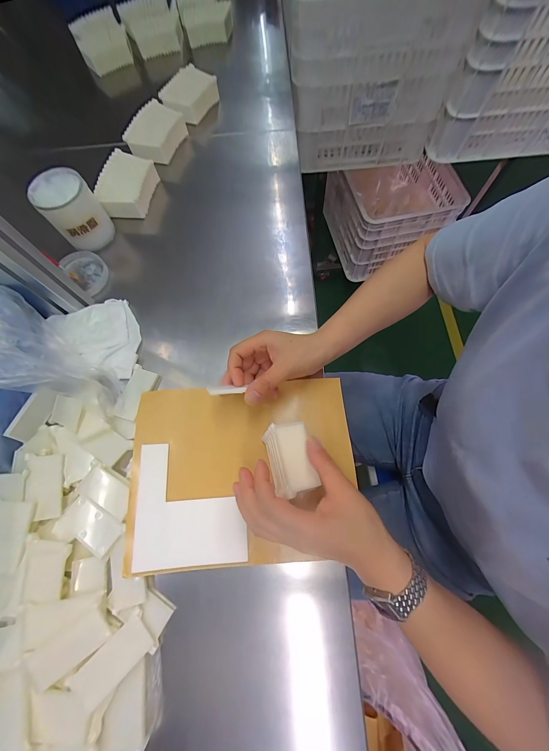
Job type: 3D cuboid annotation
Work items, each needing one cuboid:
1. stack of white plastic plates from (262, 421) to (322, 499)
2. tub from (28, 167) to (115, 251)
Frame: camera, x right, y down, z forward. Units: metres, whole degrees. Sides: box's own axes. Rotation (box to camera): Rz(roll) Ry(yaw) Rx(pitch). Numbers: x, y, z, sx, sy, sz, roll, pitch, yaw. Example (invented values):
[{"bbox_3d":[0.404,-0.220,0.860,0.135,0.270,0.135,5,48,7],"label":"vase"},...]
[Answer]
[{"bbox_3d":[0.017,0.091,0.314,0.047,0.020,0.074,-10,66,-13],"label":"stack of white plastic plates"},{"bbox_3d":[-0.336,-0.276,0.477,0.084,0.092,0.088,-37,73,-10],"label":"tub"}]

